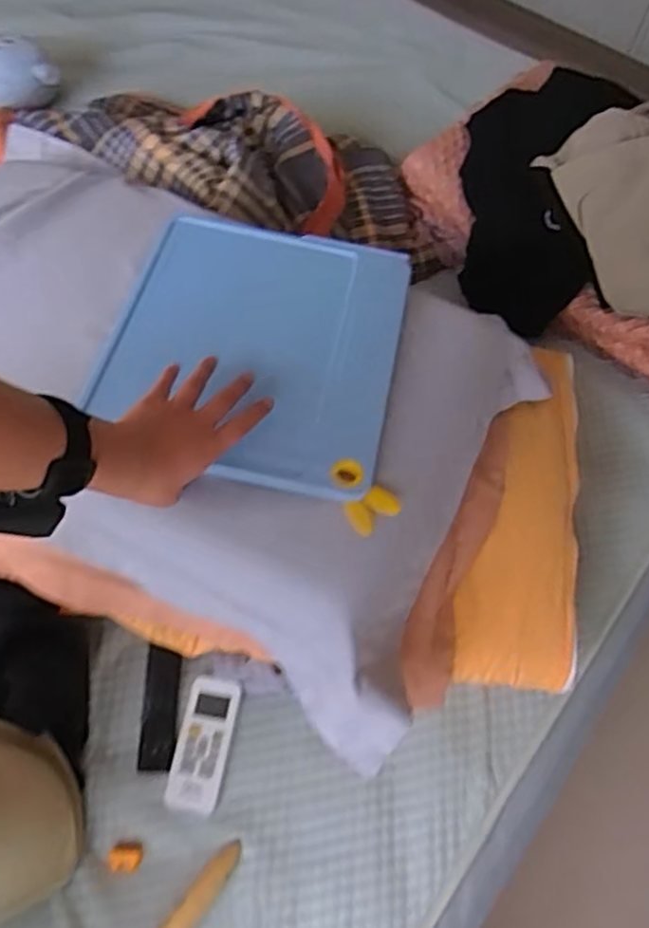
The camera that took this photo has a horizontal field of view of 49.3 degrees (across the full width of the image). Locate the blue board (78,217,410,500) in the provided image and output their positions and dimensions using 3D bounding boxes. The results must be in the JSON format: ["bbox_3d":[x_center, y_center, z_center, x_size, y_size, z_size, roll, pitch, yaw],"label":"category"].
[{"bbox_3d":[-0.064,-0.117,0.661,0.255,0.017,0.291,11,61,2],"label":"blue board"}]

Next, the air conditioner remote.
[{"bbox_3d":[-0.125,0.292,0.738,0.056,0.019,0.129,12,61,2],"label":"air conditioner remote"}]

